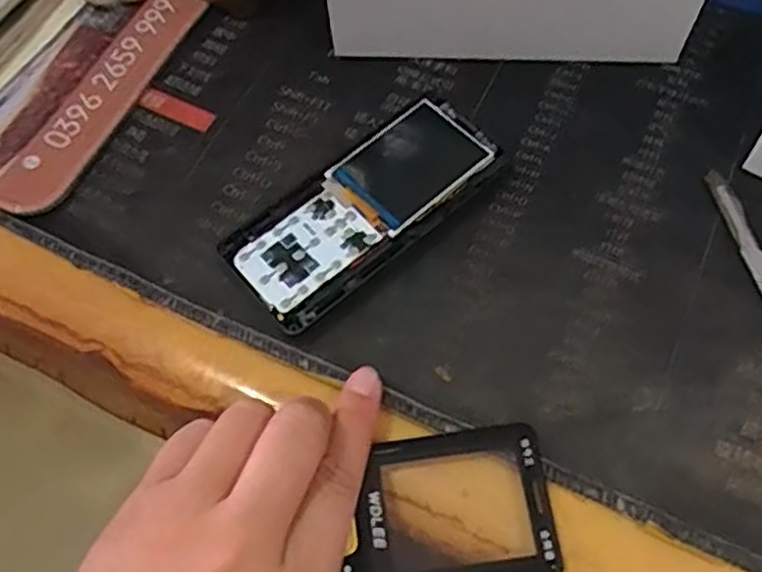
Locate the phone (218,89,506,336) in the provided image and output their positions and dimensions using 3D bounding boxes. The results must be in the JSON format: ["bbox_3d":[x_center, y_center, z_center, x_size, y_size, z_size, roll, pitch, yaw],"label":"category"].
[{"bbox_3d":[-0.005,-0.033,0.312,0.122,0.015,0.052,-38,69,-14],"label":"phone"}]

